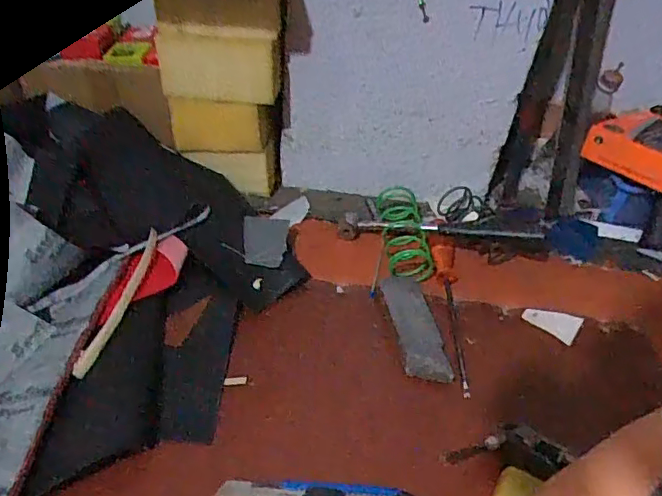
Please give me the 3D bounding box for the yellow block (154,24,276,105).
[{"bbox_3d":[-0.143,-0.229,0.710,0.149,0.083,0.032,7,41,2],"label":"yellow block"}]

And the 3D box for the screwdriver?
[{"bbox_3d":[0.150,0.075,0.671,0.029,0.023,0.216,2,42,-4],"label":"screwdriver"}]

